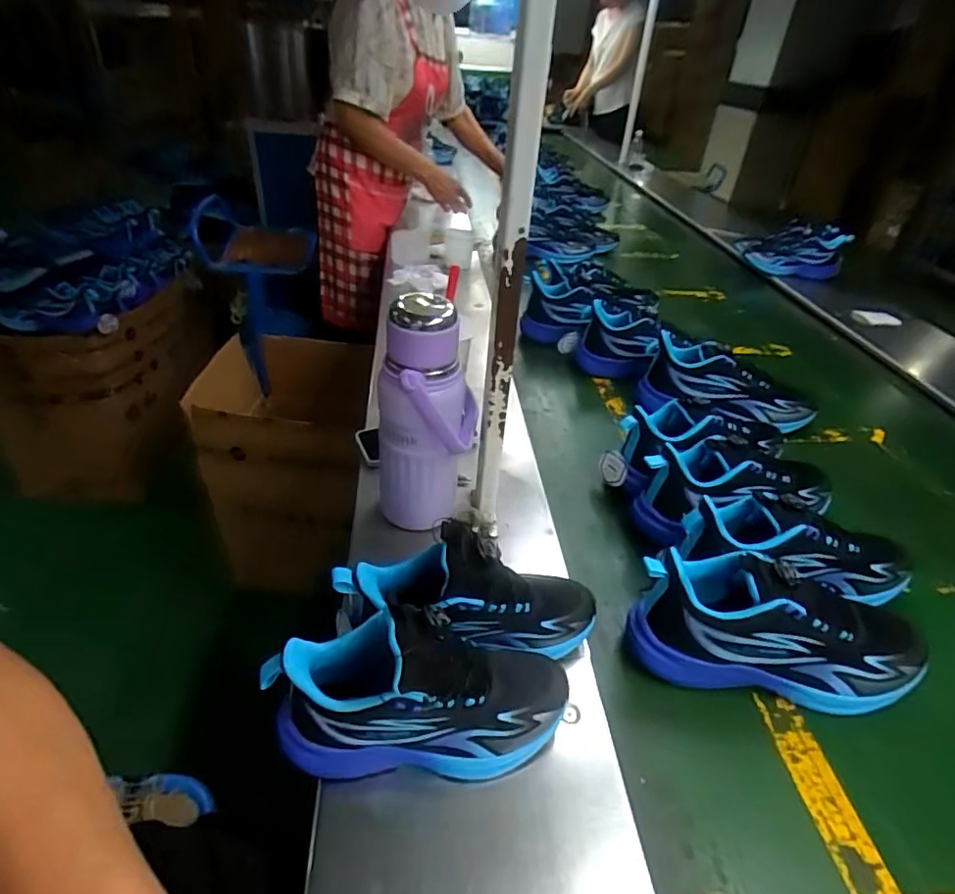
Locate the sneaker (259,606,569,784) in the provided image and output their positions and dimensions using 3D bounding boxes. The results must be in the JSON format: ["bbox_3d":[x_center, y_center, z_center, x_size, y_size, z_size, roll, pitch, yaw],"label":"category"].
[{"bbox_3d":[-0.039,0.177,0.414,0.222,0.134,0.082,1,37,-2],"label":"sneaker"}]

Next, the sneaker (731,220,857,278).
[{"bbox_3d":[0.857,-0.532,1.509,0.254,0.134,0.111,8,37,8],"label":"sneaker"}]

